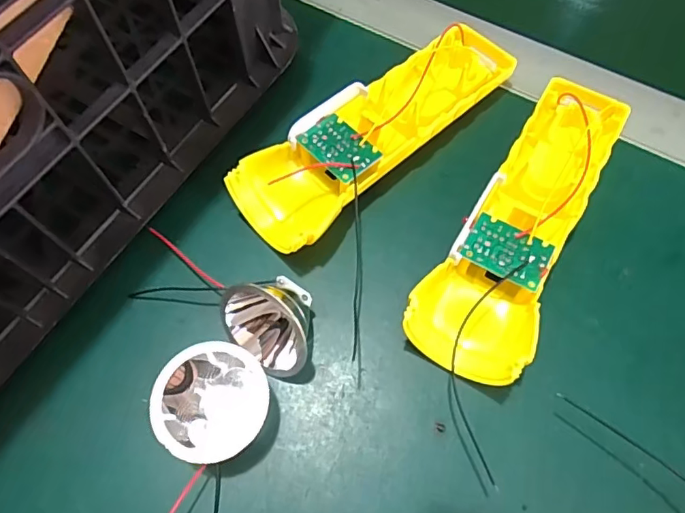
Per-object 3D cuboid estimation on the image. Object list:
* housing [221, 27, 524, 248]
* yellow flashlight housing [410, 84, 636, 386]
[{"bbox_3d":[0.020,-0.067,0.267,0.166,0.025,0.050,-41,71,-16],"label":"housing"},{"bbox_3d":[0.088,-0.018,0.244,0.051,0.029,0.164,31,70,14],"label":"yellow flashlight housing"}]

